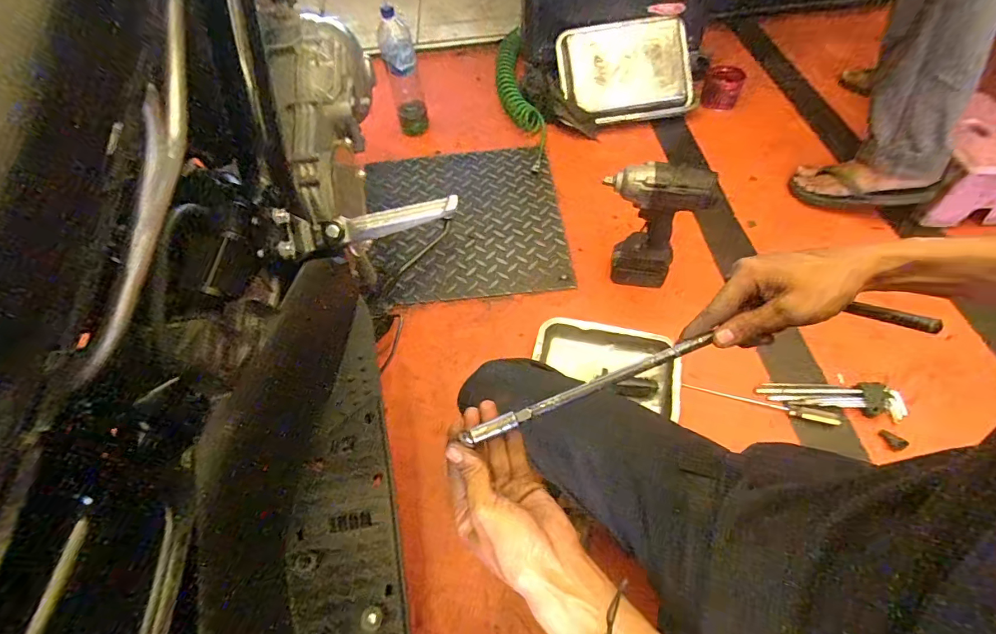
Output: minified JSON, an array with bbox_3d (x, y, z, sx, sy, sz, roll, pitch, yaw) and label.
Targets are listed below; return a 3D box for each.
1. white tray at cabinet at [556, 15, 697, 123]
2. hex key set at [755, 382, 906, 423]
[{"bbox_3d":[0.342,-0.653,1.183,0.341,0.065,0.248,-10,100,-1],"label":"white tray at cabinet"},{"bbox_3d":[0.578,0.137,0.775,0.239,0.030,0.055,4,55,7],"label":"hex key set"}]

